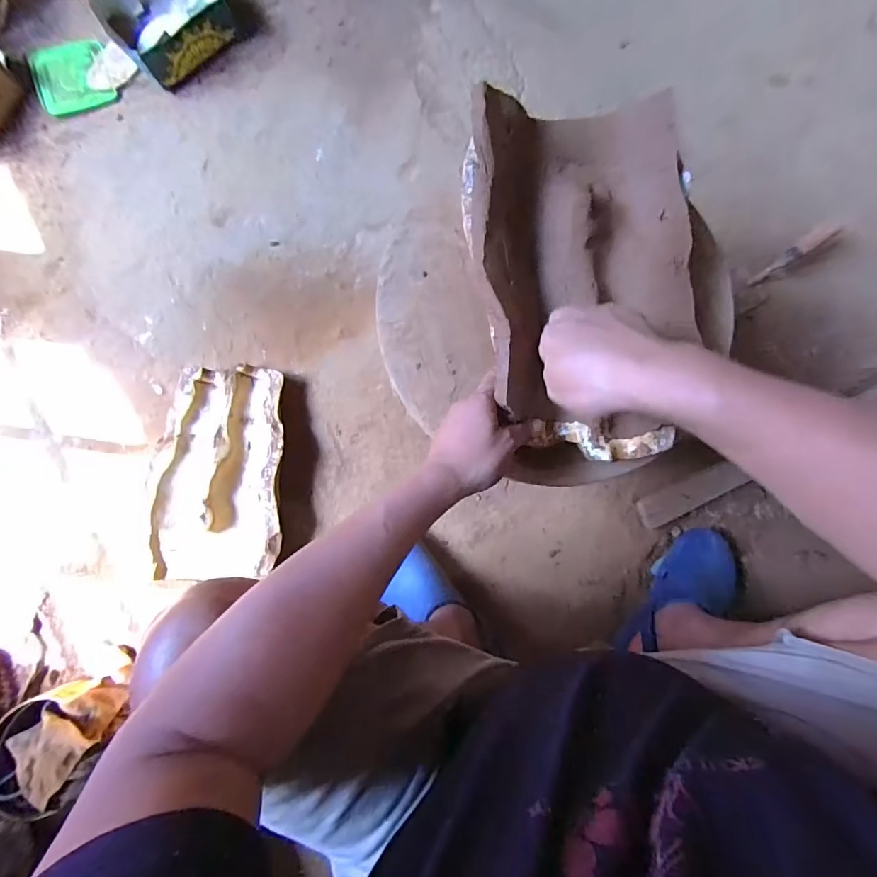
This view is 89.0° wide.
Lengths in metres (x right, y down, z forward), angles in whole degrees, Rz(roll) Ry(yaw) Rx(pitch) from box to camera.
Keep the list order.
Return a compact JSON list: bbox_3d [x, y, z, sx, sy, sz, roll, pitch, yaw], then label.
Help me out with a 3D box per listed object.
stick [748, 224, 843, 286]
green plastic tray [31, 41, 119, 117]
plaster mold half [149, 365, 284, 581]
[{"bbox_3d":[0.622,-0.318,0.784,0.030,0.026,0.136,50,130,2],"label":"stick"},{"bbox_3d":[-0.667,-0.660,0.815,0.124,0.021,0.128,-18,87,-2],"label":"green plastic tray"},{"bbox_3d":[-0.360,0.054,0.741,0.212,0.063,0.347,-1,86,-1],"label":"plaster mold half"}]

